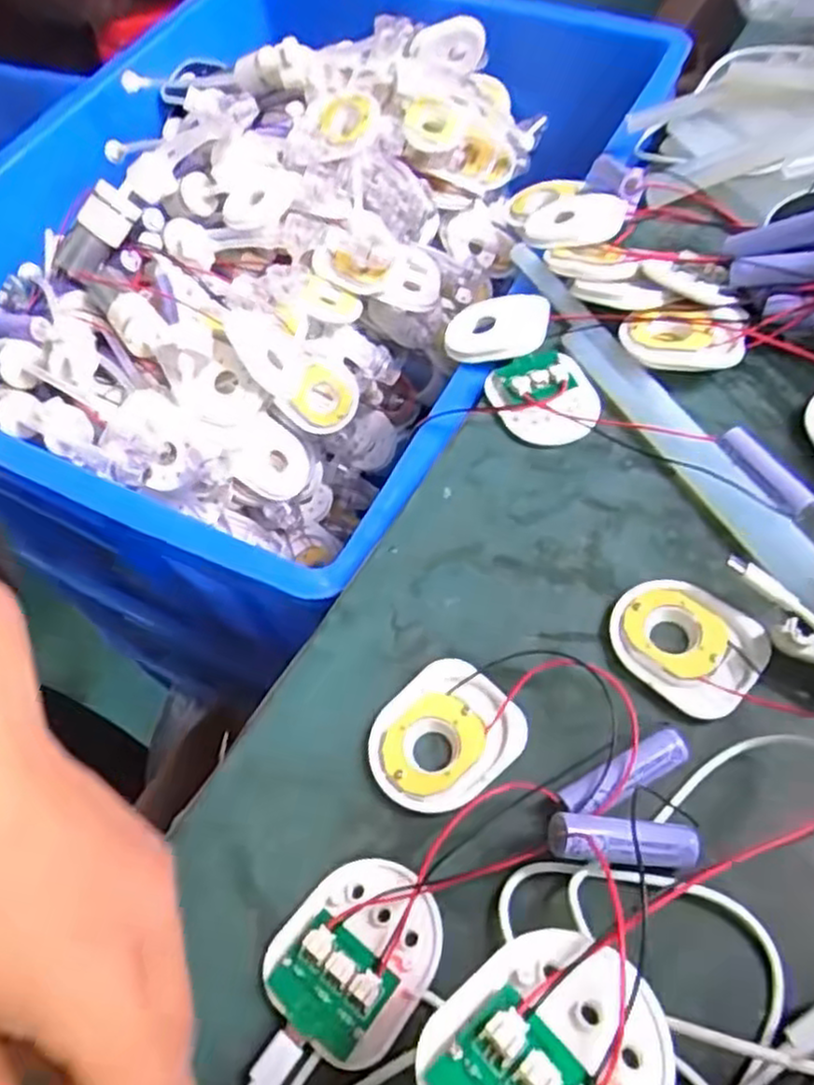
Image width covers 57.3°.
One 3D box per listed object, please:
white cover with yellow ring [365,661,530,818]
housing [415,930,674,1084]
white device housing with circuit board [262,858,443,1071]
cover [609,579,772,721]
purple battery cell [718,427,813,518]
[{"bbox_3d":[0.014,0.075,0.287,0.049,0.008,0.057,38,69,23],"label":"white cover with yellow ring"},{"bbox_3d":[0.034,0.118,0.171,0.058,0.011,0.048,-29,52,-32],"label":"housing"},{"bbox_3d":[-0.016,0.135,0.246,0.049,0.017,0.057,34,68,21],"label":"white device housing with circuit board"},{"bbox_3d":[0.111,0.040,0.299,0.057,0.009,0.047,35,68,22],"label":"cover"},{"bbox_3d":[0.159,-0.031,0.333,0.016,0.014,0.051,-28,62,-12],"label":"purple battery cell"}]

